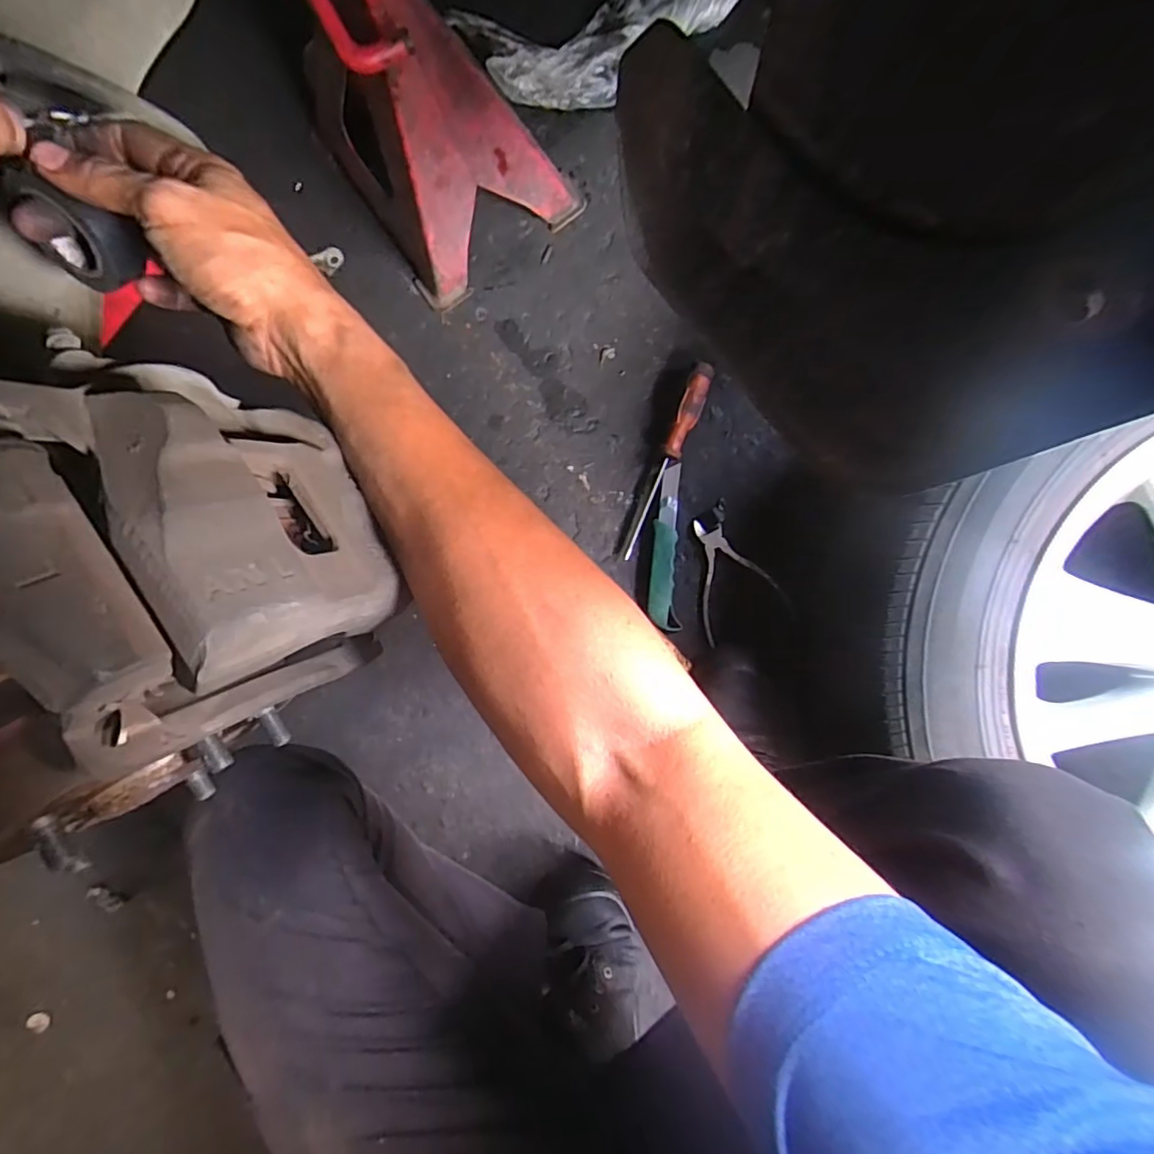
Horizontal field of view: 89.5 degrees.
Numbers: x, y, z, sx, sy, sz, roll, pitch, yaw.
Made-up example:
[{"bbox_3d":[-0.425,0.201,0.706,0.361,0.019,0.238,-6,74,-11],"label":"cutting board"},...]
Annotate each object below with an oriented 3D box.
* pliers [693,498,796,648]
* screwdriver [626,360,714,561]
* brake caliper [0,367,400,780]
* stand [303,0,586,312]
[{"bbox_3d":[0.167,-0.006,0.659,0.097,0.021,0.151,-25,90,5],"label":"pliers"},{"bbox_3d":[0.105,-0.127,0.655,0.024,0.024,0.226,20,93,4],"label":"screwdriver"},{"bbox_3d":[-0.151,-0.017,0.250,0.095,0.154,0.154,-21,90,5],"label":"brake caliper"},{"bbox_3d":[-0.147,-0.441,0.497,0.202,0.357,0.201,-34,89,5],"label":"stand"}]

